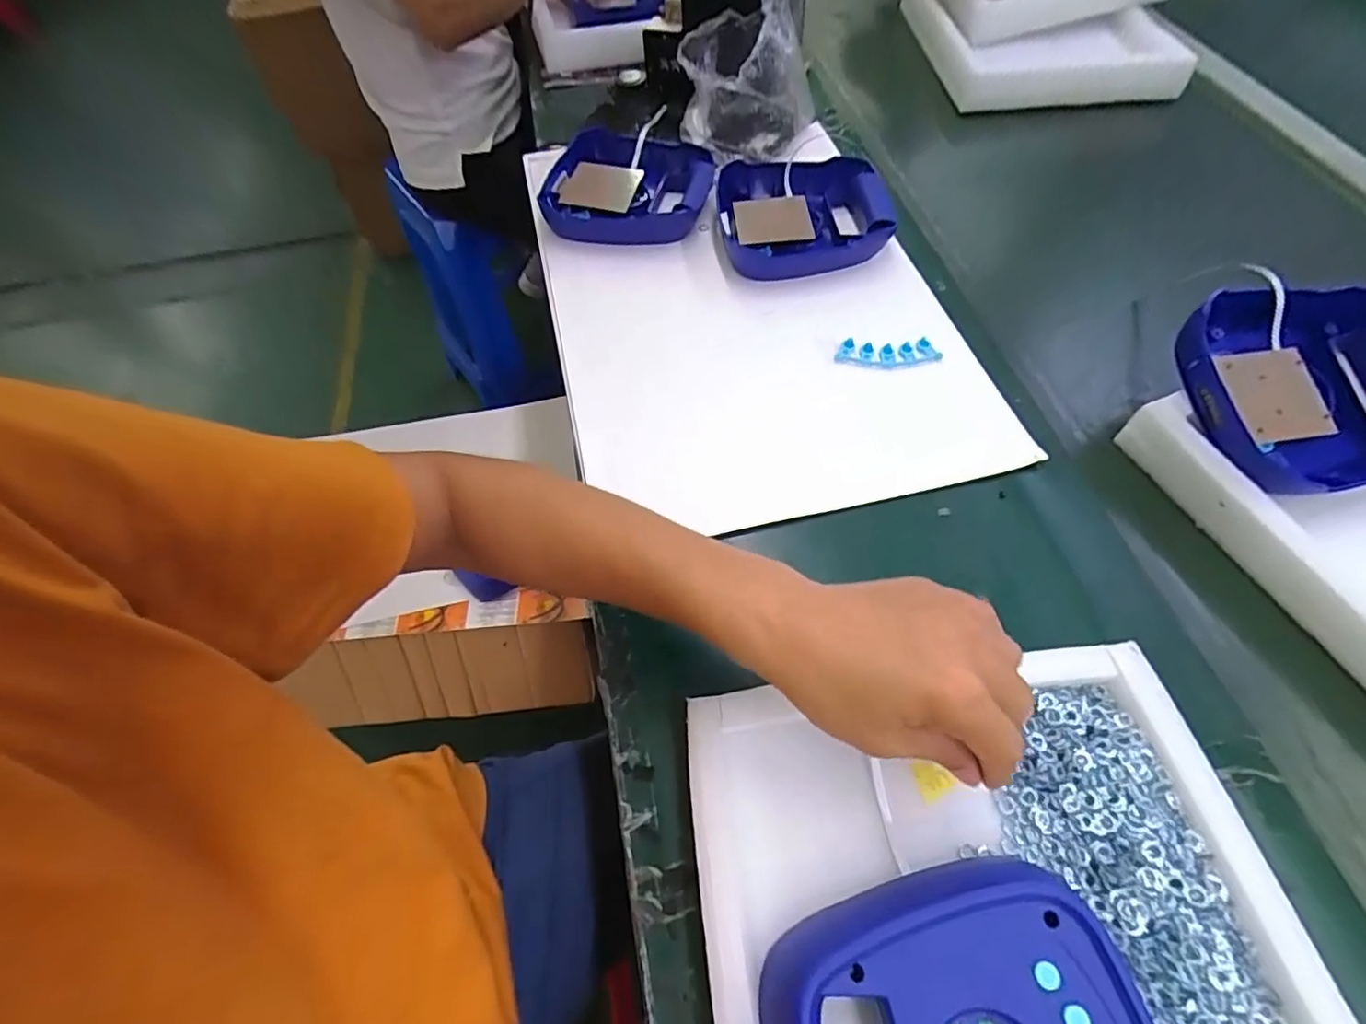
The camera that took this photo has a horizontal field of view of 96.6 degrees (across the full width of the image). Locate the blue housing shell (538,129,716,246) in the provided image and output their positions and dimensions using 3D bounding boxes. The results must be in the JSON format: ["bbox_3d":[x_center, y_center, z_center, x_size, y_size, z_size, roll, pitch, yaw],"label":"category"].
[{"bbox_3d":[-0.063,-0.388,0.720,0.190,0.042,0.174,4,59,6],"label":"blue housing shell"}]

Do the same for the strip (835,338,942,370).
[{"bbox_3d":[0.195,-0.151,0.581,0.096,0.013,0.027,-1,59,3],"label":"strip"}]

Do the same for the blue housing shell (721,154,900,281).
[{"bbox_3d":[0.136,-0.329,0.678,0.189,0.040,0.164,-1,59,3],"label":"blue housing shell"}]

